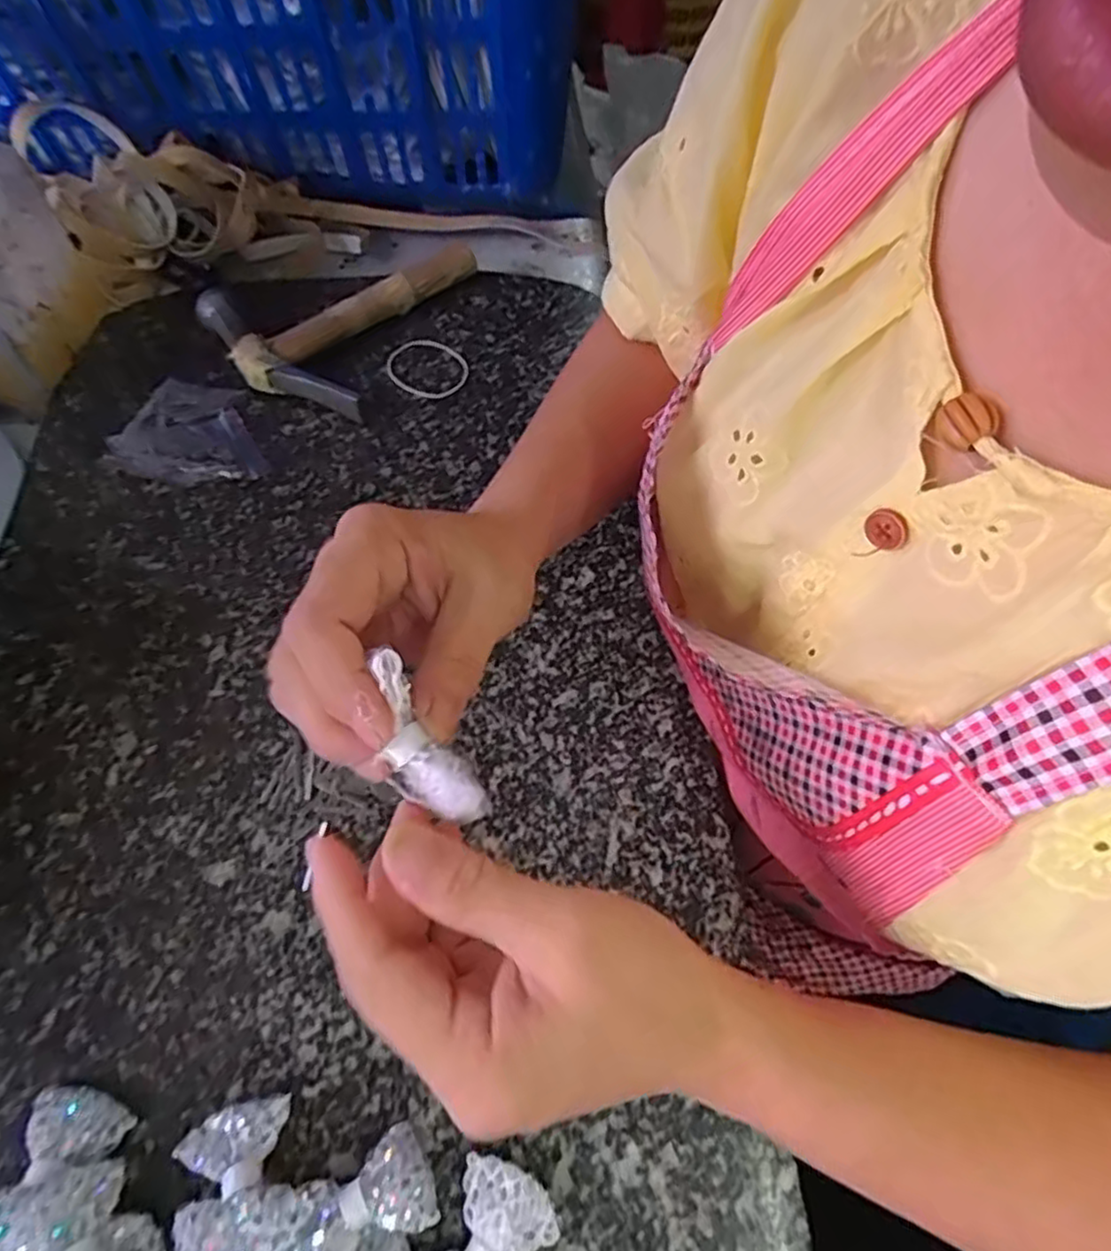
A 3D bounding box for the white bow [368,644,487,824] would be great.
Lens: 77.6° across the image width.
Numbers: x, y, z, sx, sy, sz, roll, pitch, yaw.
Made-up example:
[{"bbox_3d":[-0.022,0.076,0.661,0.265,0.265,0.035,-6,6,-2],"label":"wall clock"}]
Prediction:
[{"bbox_3d":[-0.039,0.034,0.190,0.019,0.013,0.049,-31,83,-15],"label":"white bow"}]

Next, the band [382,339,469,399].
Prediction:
[{"bbox_3d":[-0.086,-0.172,0.461,0.057,0.004,0.048,35,68,18],"label":"band"}]

